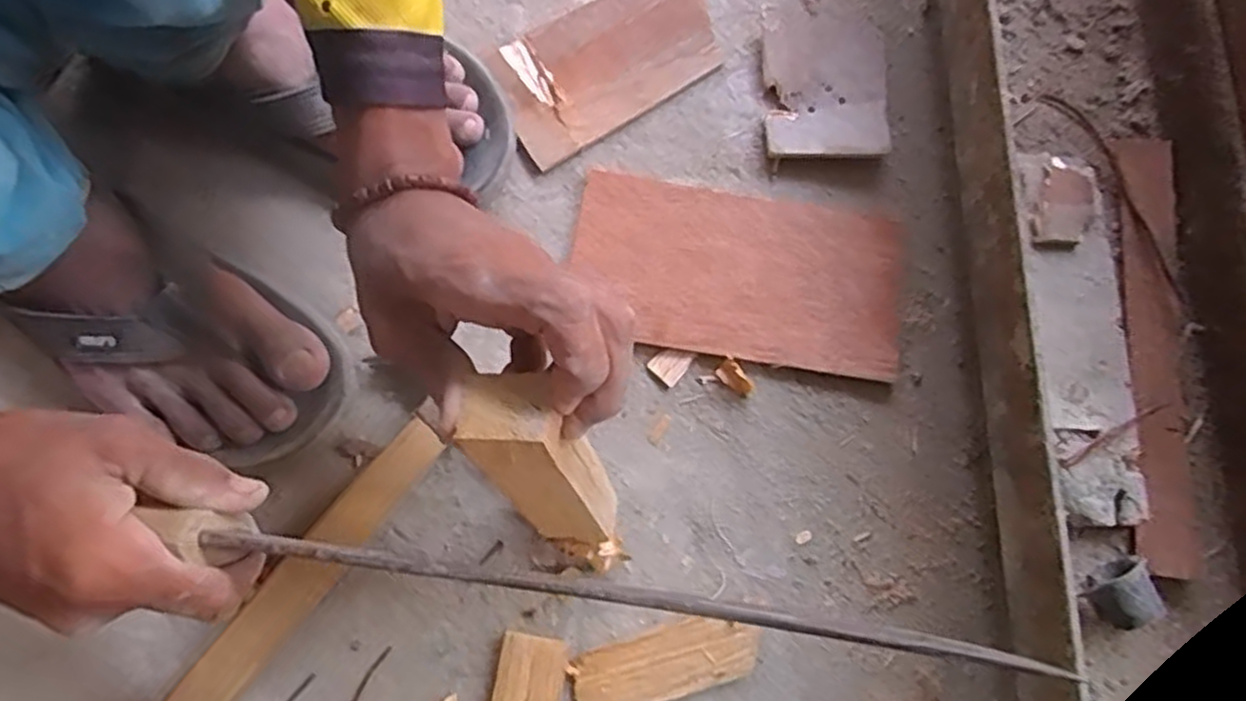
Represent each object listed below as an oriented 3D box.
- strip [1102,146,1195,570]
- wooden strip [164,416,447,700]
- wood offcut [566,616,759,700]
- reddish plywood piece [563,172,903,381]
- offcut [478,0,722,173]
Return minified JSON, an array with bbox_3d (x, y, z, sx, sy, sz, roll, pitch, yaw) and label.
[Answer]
[{"bbox_3d":[0.276,-0.003,0.392,0.034,0.014,0.226,4,77,0],"label":"strip"},{"bbox_3d":[-0.171,0.122,0.398,0.029,0.019,0.203,37,79,7],"label":"wooden strip"},{"bbox_3d":[0.021,0.165,0.398,0.098,0.009,0.034,-15,78,-4],"label":"wood offcut"},{"bbox_3d":[0.066,-0.045,0.444,0.193,0.008,0.100,10,77,1],"label":"reddish plywood piece"},{"bbox_3d":[-0.008,-0.183,0.474,0.147,0.009,0.083,-31,80,-8],"label":"offcut"}]

